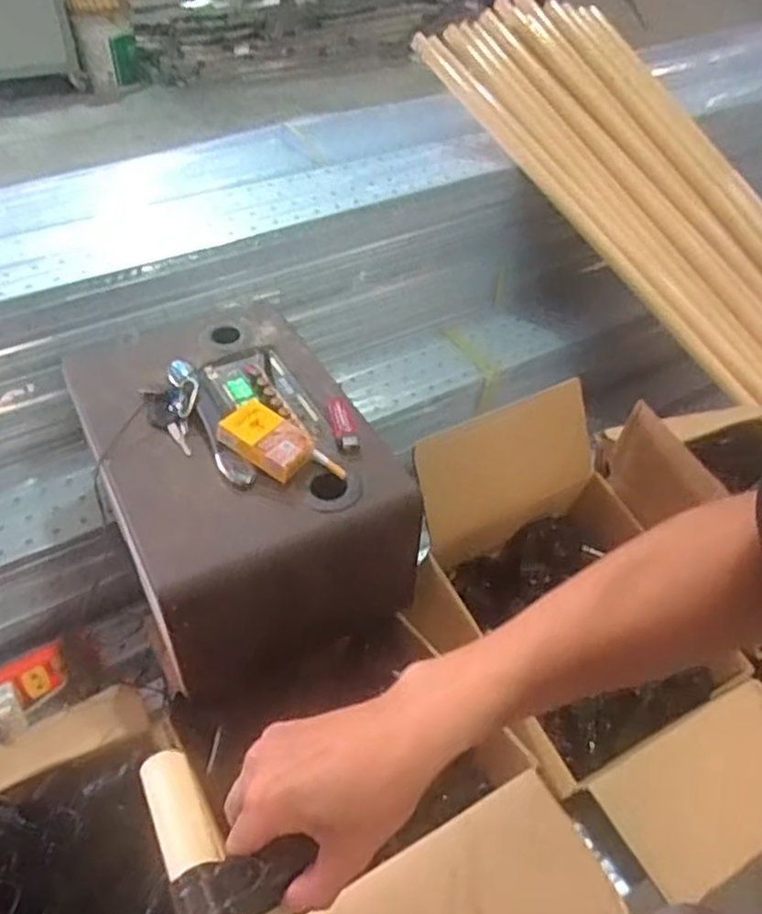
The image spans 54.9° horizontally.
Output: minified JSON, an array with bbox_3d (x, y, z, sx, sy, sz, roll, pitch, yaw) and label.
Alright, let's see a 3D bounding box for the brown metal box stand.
[{"bbox_3d":[-0.164,0.065,0.879,0.267,0.317,0.365,-21,44,-23],"label":"brown metal box stand"}]

